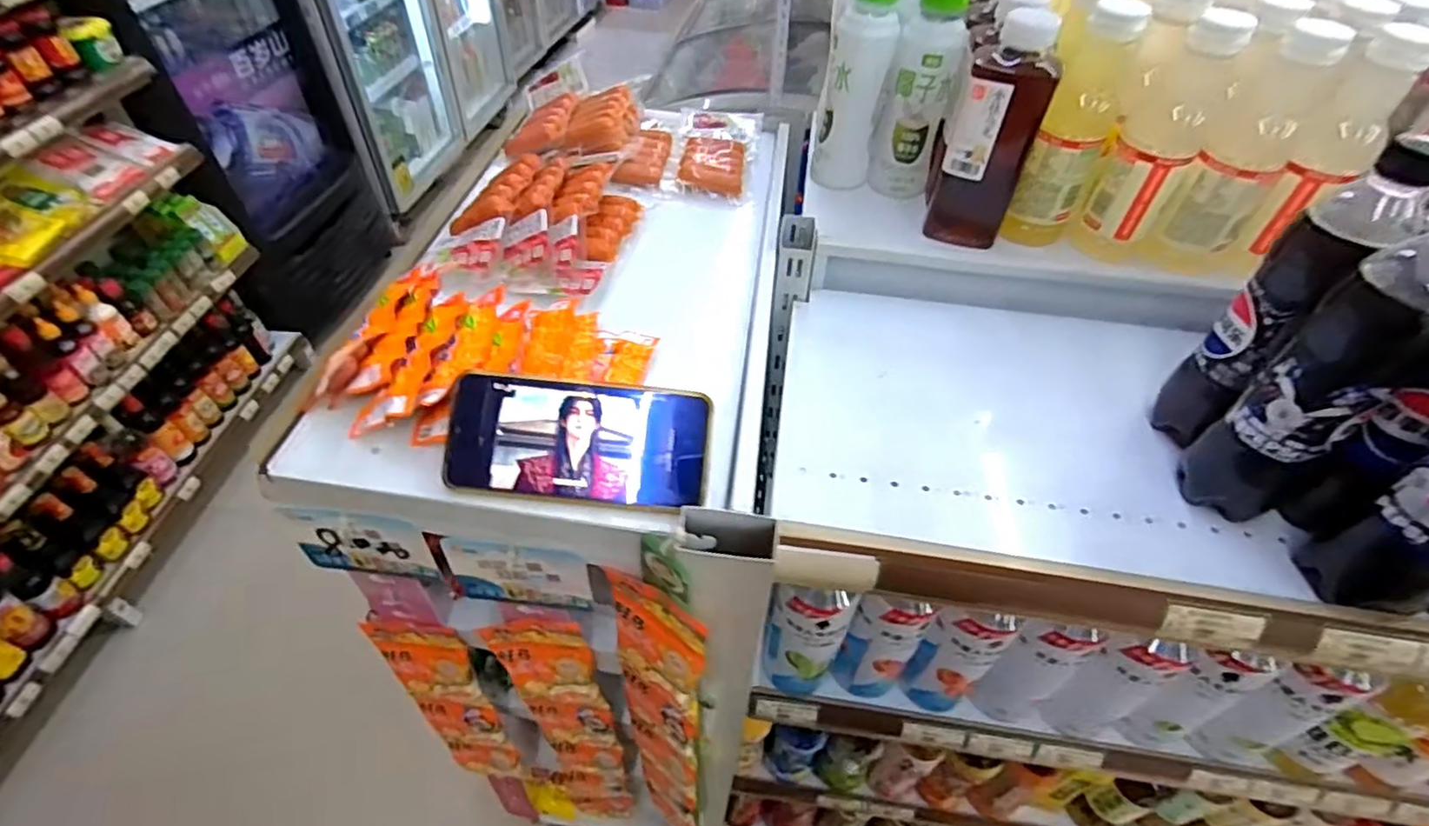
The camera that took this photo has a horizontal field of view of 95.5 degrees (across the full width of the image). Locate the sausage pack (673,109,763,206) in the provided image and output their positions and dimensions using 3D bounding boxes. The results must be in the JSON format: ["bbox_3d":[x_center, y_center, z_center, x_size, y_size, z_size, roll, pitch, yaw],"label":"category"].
[{"bbox_3d":[0.007,-0.288,0.713,0.088,0.025,0.170,3,48,-1],"label":"sausage pack"}]

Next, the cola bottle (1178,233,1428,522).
[{"bbox_3d":[0.380,-0.021,0.398,0.060,0.227,0.059,-24,54,-23],"label":"cola bottle"}]

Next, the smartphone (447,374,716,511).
[{"bbox_3d":[-0.085,0.018,0.409,0.161,0.004,0.073,6,85,-2],"label":"smartphone"}]

